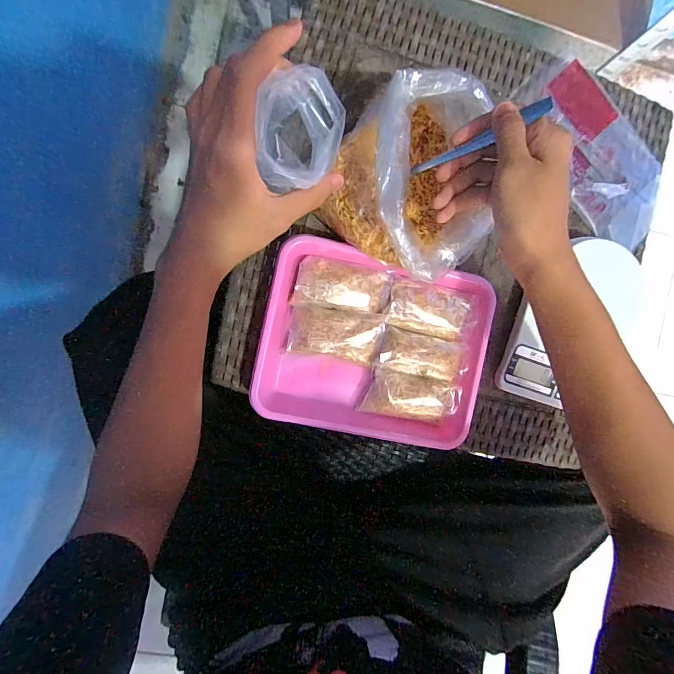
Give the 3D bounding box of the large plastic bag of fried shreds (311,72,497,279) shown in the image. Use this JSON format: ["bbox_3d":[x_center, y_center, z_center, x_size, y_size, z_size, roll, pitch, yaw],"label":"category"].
[{"bbox_3d":[0.063,-0.134,0.315,0.121,0.085,0.156,-8,94,-6],"label":"large plastic bag of fried shreds"}]

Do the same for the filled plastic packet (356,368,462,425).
[{"bbox_3d":[0.076,0.062,0.365,0.092,0.020,0.046,10,92,-7],"label":"filled plastic packet"}]

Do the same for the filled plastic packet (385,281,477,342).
[{"bbox_3d":[0.096,-0.027,0.363,0.087,0.011,0.050,13,91,-7],"label":"filled plastic packet"}]

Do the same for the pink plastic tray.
[{"bbox_3d":[0.036,0.011,0.365,0.215,0.035,0.176,12,91,-7],"label":"pink plastic tray"}]

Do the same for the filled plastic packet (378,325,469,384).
[{"bbox_3d":[0.088,0.019,0.360,0.088,0.015,0.041,14,91,-7],"label":"filled plastic packet"}]

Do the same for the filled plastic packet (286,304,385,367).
[{"bbox_3d":[-0.001,-0.003,0.361,0.090,0.021,0.049,10,92,-7],"label":"filled plastic packet"}]

